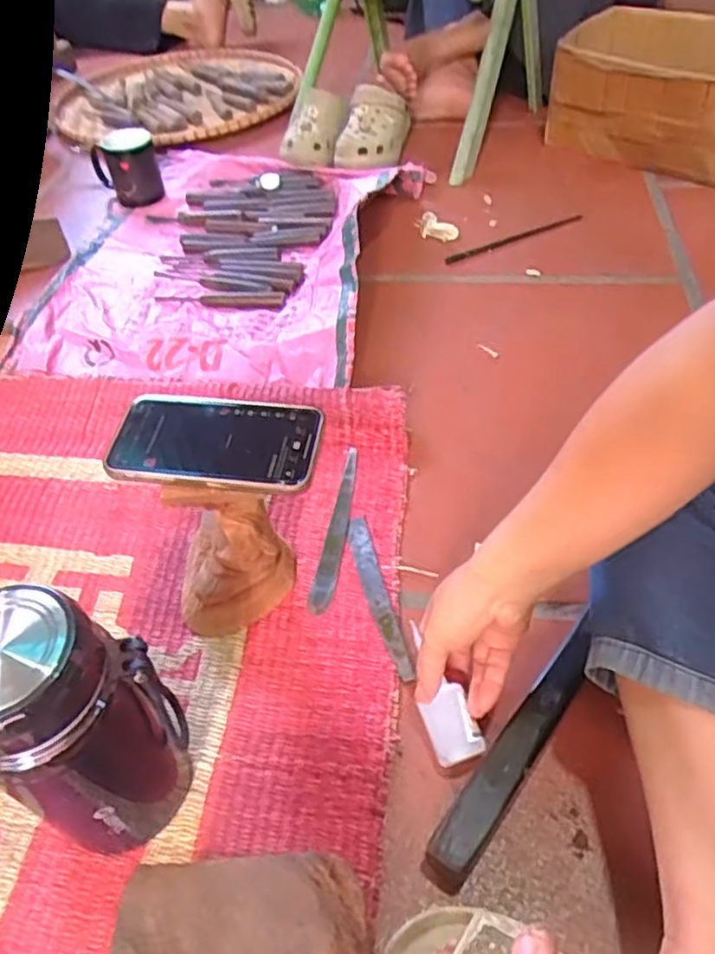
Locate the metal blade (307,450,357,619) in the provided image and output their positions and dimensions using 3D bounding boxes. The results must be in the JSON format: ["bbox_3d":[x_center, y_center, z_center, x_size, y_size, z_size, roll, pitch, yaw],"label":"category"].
[{"bbox_3d":[-0.017,0.045,0.663,0.022,0.008,0.185,8,50,10],"label":"metal blade"}]

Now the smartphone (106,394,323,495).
[{"bbox_3d":[-0.103,-0.027,0.498,0.148,0.013,0.076,2,48,8],"label":"smartphone"}]

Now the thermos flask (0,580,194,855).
[{"bbox_3d":[-0.172,0.158,0.435,0.078,0.220,0.097,25,55,23],"label":"thermos flask"}]

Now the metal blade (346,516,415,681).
[{"bbox_3d":[0.017,0.103,0.613,0.022,0.006,0.166,-13,50,-8],"label":"metal blade"}]

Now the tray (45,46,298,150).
[{"bbox_3d":[-0.361,-0.774,1.374,0.459,0.026,0.489,-8,49,-3],"label":"tray"}]

